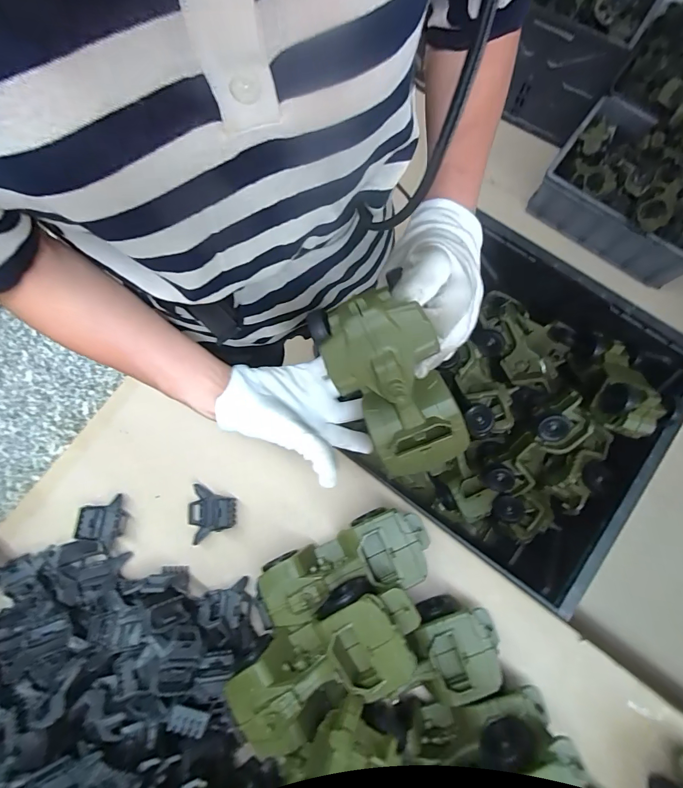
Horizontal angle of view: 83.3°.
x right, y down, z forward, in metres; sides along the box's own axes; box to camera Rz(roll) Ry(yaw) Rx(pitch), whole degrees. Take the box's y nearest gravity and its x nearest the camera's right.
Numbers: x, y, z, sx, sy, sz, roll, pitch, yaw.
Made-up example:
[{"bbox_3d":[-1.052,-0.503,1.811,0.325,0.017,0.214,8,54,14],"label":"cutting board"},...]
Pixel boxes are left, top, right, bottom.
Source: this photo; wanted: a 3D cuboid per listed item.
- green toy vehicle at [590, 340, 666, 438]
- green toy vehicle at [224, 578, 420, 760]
[{"bbox_3d":[0.410,-0.012,0.557,0.069,0.063,0.150,13,55,4],"label":"green toy vehicle"},{"bbox_3d":[-0.016,0.249,0.355,0.186,0.073,0.080,-34,81,-5],"label":"green toy vehicle"}]

